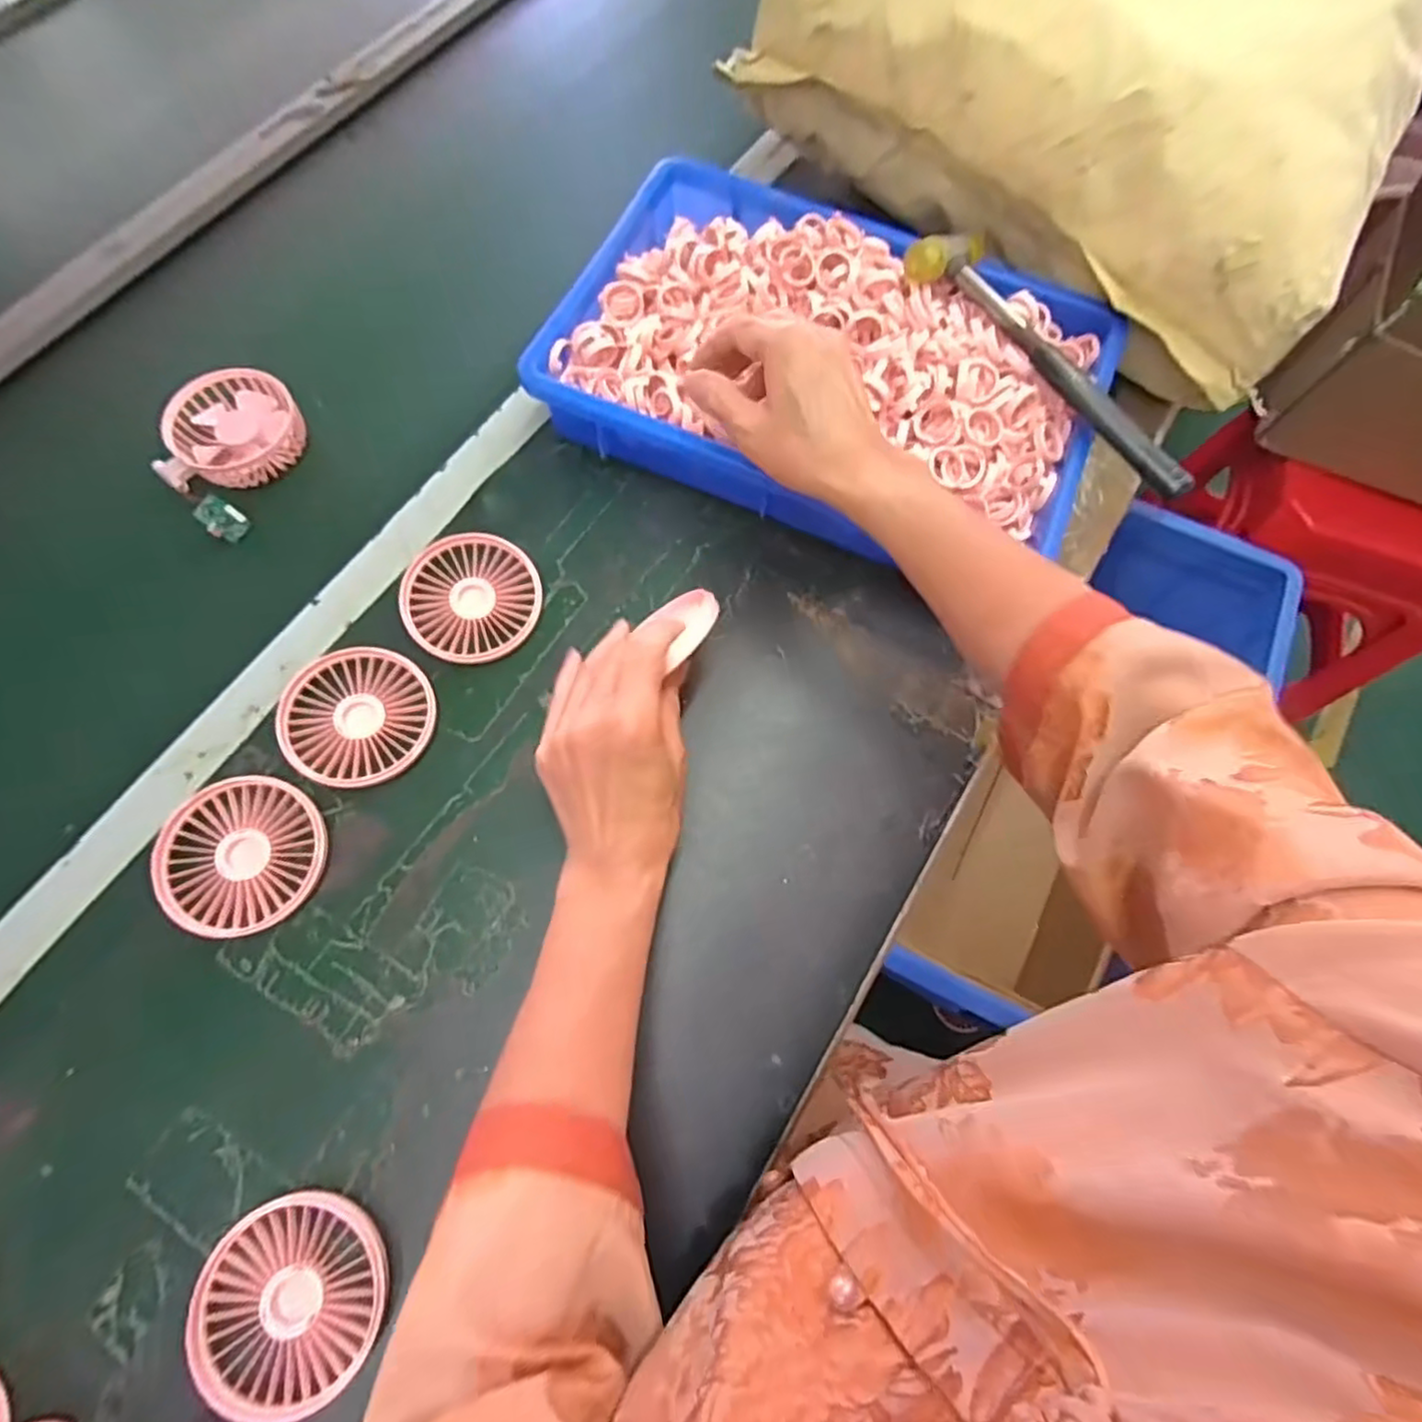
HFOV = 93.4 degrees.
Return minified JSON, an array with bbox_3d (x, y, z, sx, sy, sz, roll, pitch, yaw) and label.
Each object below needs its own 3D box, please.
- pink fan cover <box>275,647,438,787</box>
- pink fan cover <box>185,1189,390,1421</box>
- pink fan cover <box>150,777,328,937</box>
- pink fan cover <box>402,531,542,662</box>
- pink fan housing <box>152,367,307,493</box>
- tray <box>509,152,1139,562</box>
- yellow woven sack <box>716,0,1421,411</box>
[{"bbox_3d":[-0.219,0.002,0.420,0.085,0.022,0.088,-22,72,-8],"label":"pink fan cover"},{"bbox_3d":[-0.203,0.287,0.327,0.087,0.015,0.086,-22,72,-9],"label":"pink fan cover"},{"bbox_3d":[-0.269,0.082,0.388,0.084,0.025,0.084,-20,72,-8],"label":"pink fan cover"},{"bbox_3d":[-0.158,-0.076,0.445,0.087,0.006,0.087,-5,77,-8],"label":"pink fan cover"},{"bbox_3d":[-0.360,-0.212,0.504,0.097,0.035,0.080,-27,73,-10],"label":"pink fan housing"},{"bbox_3d":[0.084,-0.242,0.488,0.366,0.091,0.249,21,71,6],"label":"tray"},{"bbox_3d":[0.343,-0.496,0.489,0.475,0.147,0.417,-42,76,-14],"label":"yellow woven sack"}]

